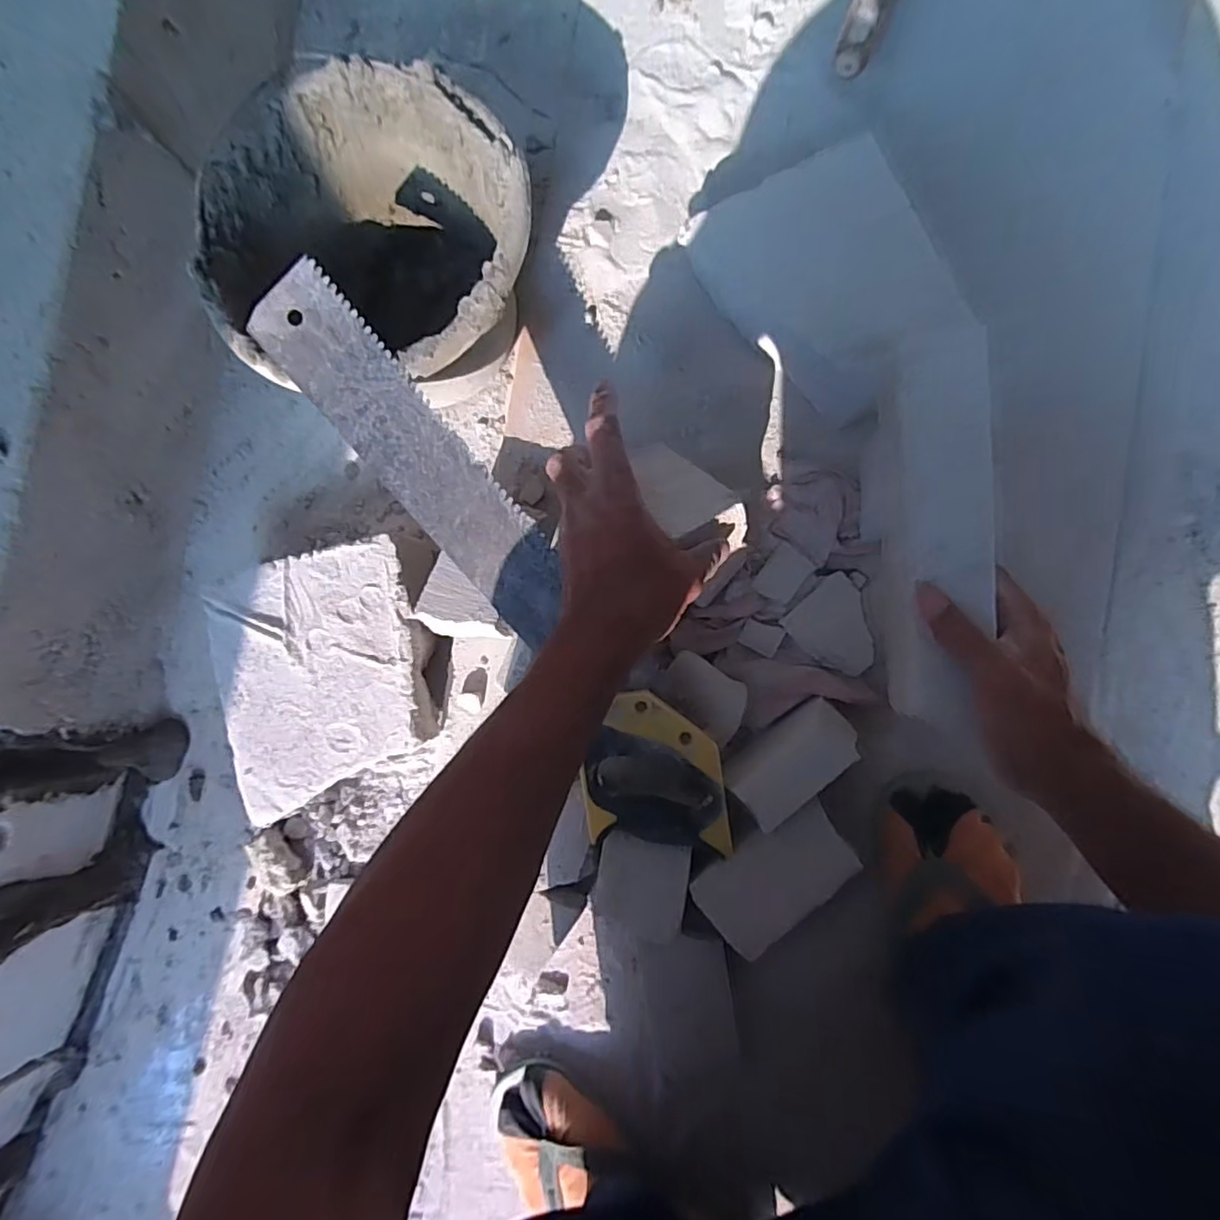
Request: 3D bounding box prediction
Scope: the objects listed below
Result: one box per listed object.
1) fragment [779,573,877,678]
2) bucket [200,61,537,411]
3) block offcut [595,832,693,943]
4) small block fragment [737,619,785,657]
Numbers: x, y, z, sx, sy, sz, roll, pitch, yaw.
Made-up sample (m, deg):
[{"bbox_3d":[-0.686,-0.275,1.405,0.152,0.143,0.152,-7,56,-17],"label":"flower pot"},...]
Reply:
[{"bbox_3d":[0.198,0.015,0.508,0.069,0.016,0.076,-44,82,5],"label":"fragment"},{"bbox_3d":[-0.176,-0.286,0.509,0.246,0.177,0.234,0,87,9],"label":"bucket"},{"bbox_3d":[0.027,0.234,0.498,0.074,0.028,0.091,9,89,10],"label":"block offcut"},{"bbox_3d":[0.131,0.024,0.514,0.033,0.006,0.027,25,91,9],"label":"small block fragment"}]

